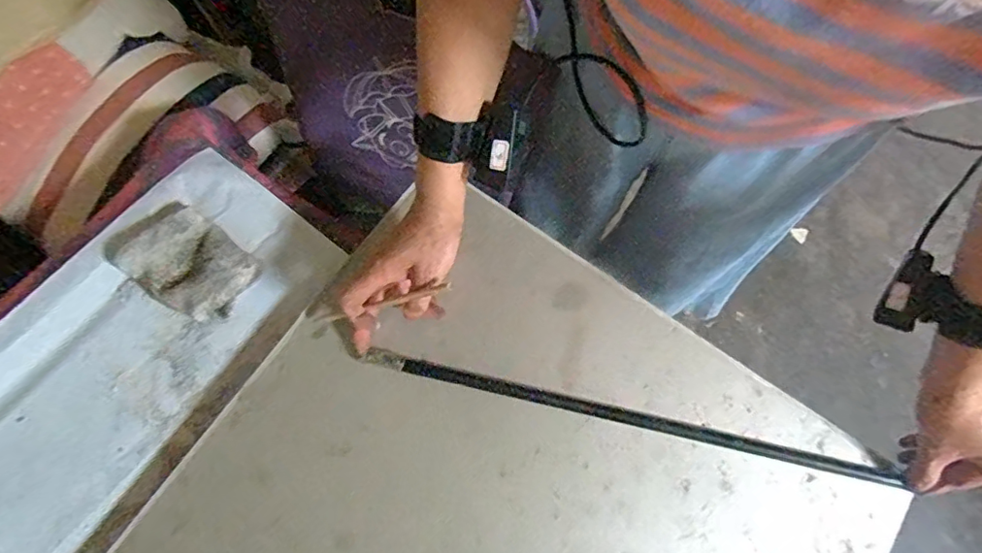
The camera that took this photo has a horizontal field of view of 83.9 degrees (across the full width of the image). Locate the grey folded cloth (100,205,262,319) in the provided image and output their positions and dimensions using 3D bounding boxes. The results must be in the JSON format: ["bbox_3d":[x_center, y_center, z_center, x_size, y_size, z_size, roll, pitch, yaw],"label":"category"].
[{"bbox_3d":[-0.337,-0.019,0.601,0.163,0.040,0.096,32,74,10],"label":"grey folded cloth"}]

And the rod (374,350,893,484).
[{"bbox_3d":[0.135,0.141,0.541,0.530,0.017,0.018,13,72,1],"label":"rod"}]

